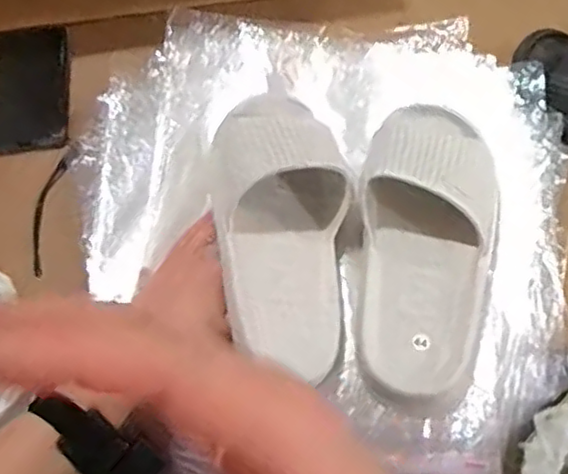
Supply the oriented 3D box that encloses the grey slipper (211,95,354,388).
[{"bbox_3d":[-0.001,-0.013,0.543,0.105,0.073,0.249,-5,72,0],"label":"grey slipper"}]

